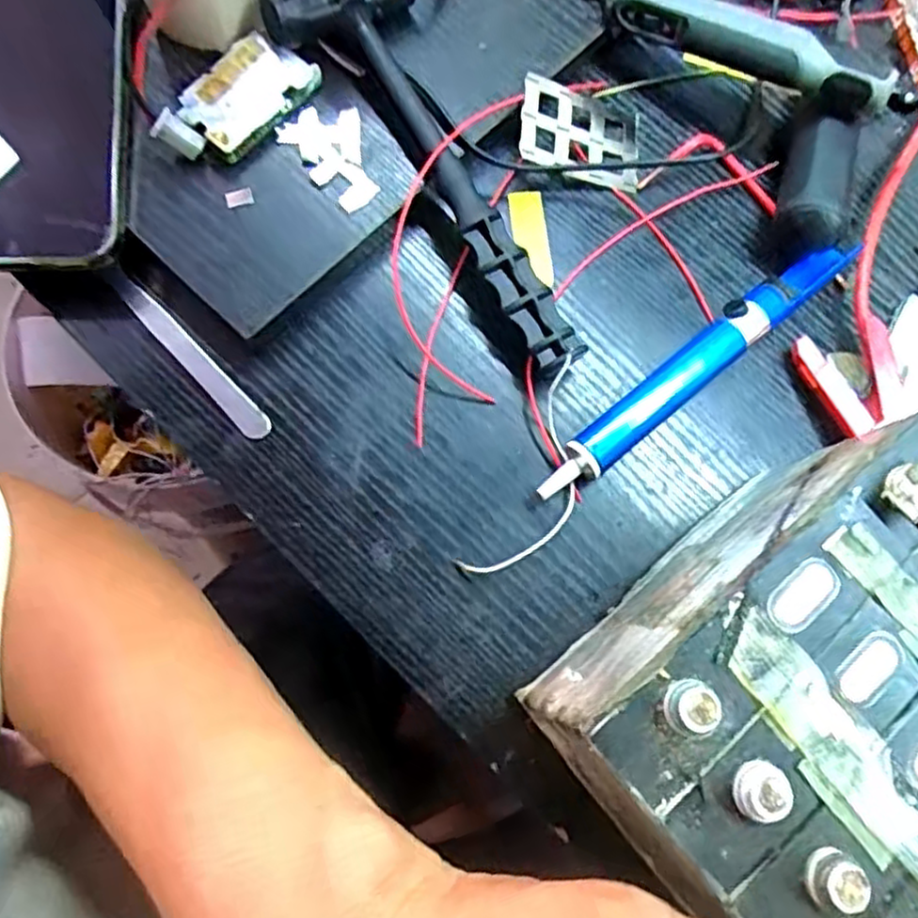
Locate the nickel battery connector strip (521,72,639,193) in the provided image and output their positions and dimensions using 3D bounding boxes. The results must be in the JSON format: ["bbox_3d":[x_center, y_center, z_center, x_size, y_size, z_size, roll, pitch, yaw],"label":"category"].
[{"bbox_3d":[0.059,-0.157,0.346,0.063,0.011,0.045,8,79,-23],"label":"nickel battery connector strip"}]

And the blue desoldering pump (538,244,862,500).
[{"bbox_3d":[0.107,-0.042,0.321,0.182,0.020,0.019,-38,77,-10],"label":"blue desoldering pump"}]

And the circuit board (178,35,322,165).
[{"bbox_3d":[-0.094,-0.162,0.318,0.034,0.016,0.059,41,76,6],"label":"circuit board"}]

